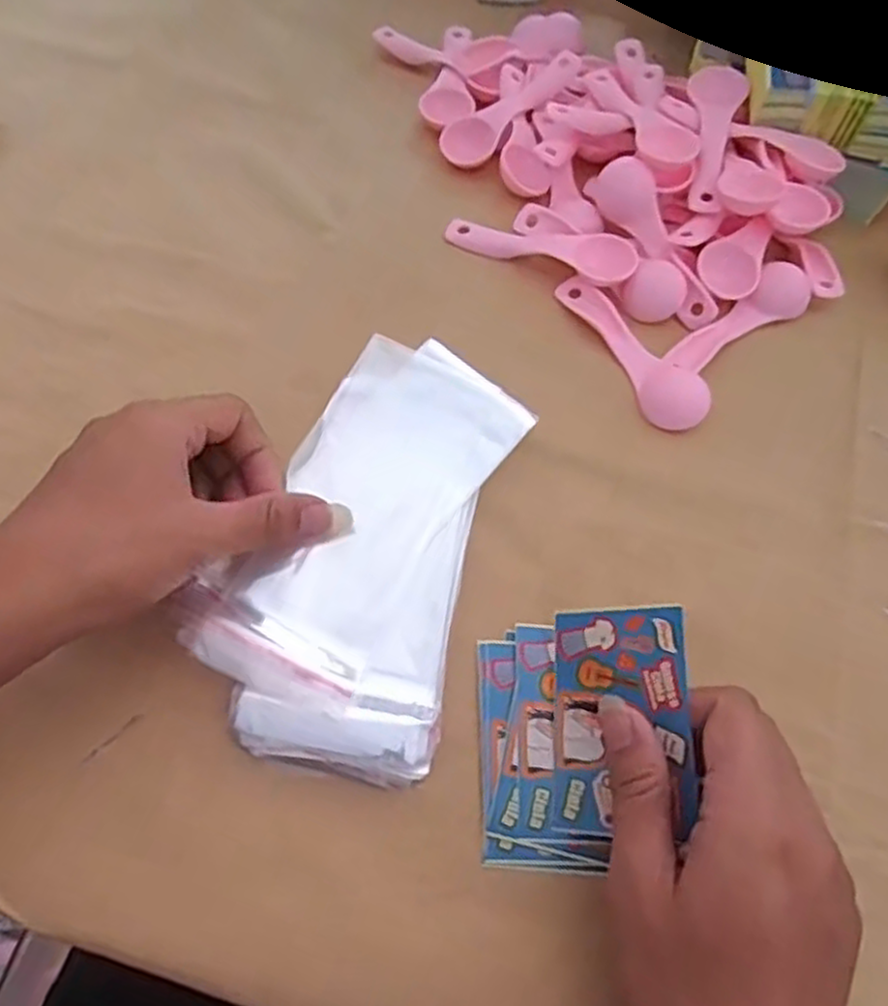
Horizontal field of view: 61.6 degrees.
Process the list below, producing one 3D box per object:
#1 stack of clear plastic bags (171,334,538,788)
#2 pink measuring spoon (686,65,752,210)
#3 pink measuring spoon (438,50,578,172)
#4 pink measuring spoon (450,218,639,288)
[{"bbox_3d":[-0.036,0.013,0.346,0.110,0.019,0.203,16,64,6],"label":"stack of clear plastic bags"},{"bbox_3d":[0.161,-0.224,0.453,0.033,0.016,0.123,15,64,5],"label":"pink measuring spoon"},{"bbox_3d":[0.042,-0.260,0.488,0.037,0.022,0.113,38,68,16],"label":"pink measuring spoon"},{"bbox_3d":[0.057,-0.151,0.435,0.110,0.018,0.028,20,64,8],"label":"pink measuring spoon"}]

